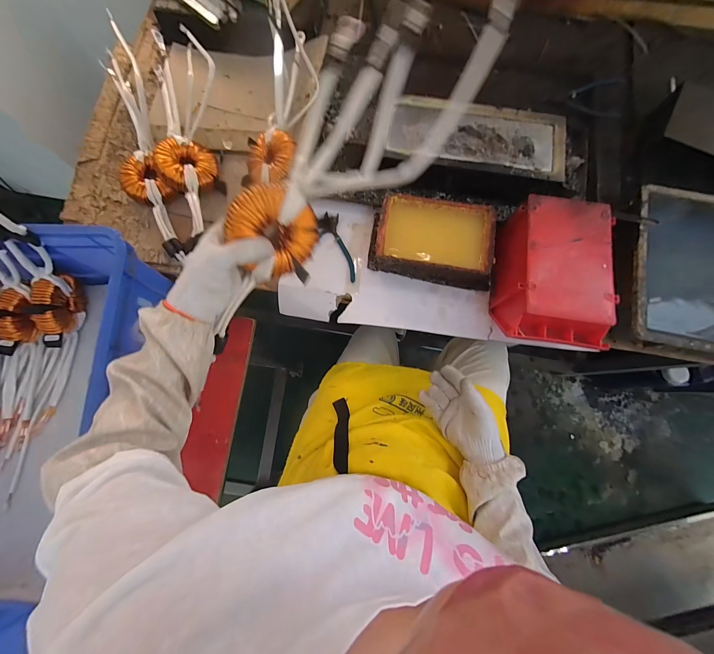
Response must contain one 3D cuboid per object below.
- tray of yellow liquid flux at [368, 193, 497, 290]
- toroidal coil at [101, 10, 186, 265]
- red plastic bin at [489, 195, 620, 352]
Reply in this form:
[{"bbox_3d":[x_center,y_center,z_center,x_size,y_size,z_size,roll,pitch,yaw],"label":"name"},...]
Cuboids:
[{"bbox_3d":[0.140,-0.156,0.566,0.225,0.067,0.137,8,78,1],"label":"tray of yellow liquid flux"},{"bbox_3d":[-0.439,-0.350,0.622,0.089,0.084,0.447,-14,78,-3],"label":"toroidal coil"},{"bbox_3d":[0.325,-0.085,0.519,0.152,0.101,0.235,7,78,1],"label":"red plastic bin"}]

